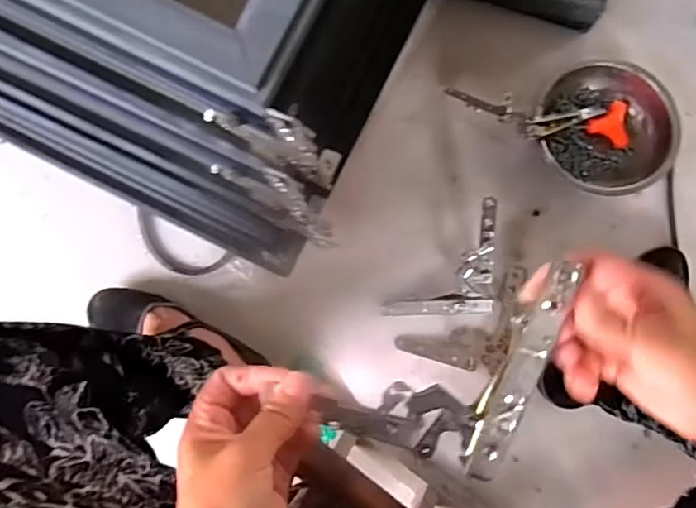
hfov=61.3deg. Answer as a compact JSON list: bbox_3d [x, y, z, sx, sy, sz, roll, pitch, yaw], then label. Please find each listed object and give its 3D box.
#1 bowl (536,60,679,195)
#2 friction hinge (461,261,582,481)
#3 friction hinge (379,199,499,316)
[{"bbox_3d":[0.336,-0.162,0.774,0.178,0.062,0.169,0,86,-2],"label":"bowl"},{"bbox_3d":[0.099,0.074,0.350,0.025,0.012,0.126,22,98,0],"label":"friction hinge"},{"bbox_3d":[0.117,0.006,0.758,0.145,0.051,0.145,-1,86,-2],"label":"friction hinge"}]

